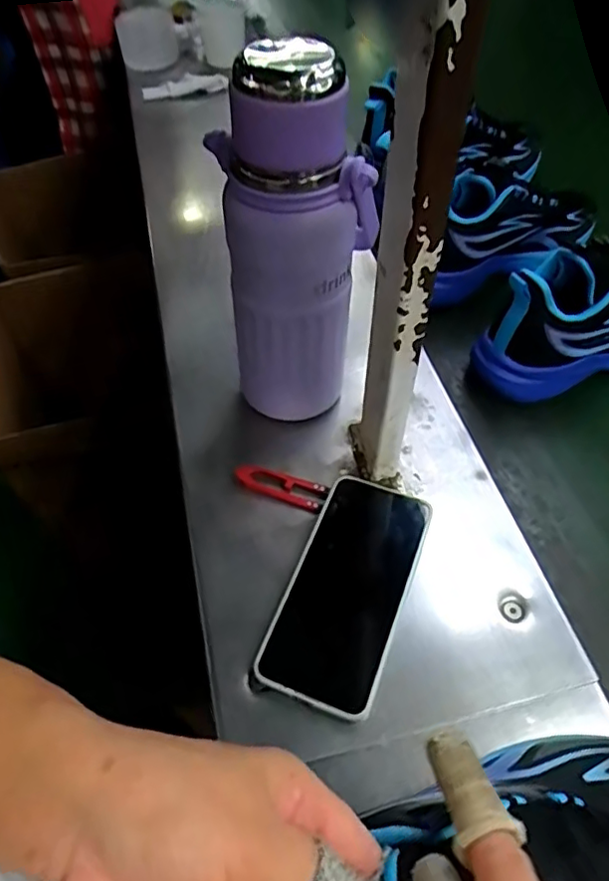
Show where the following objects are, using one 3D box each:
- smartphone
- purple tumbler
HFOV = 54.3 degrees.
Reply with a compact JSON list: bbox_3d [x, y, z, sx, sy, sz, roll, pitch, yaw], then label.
[{"bbox_3d":[0.032,0.096,0.401,0.074,0.013,0.163,19,53,12],"label":"smartphone"},{"bbox_3d":[-0.007,-0.116,0.406,0.100,0.258,0.073,2,52,-1],"label":"purple tumbler"}]

